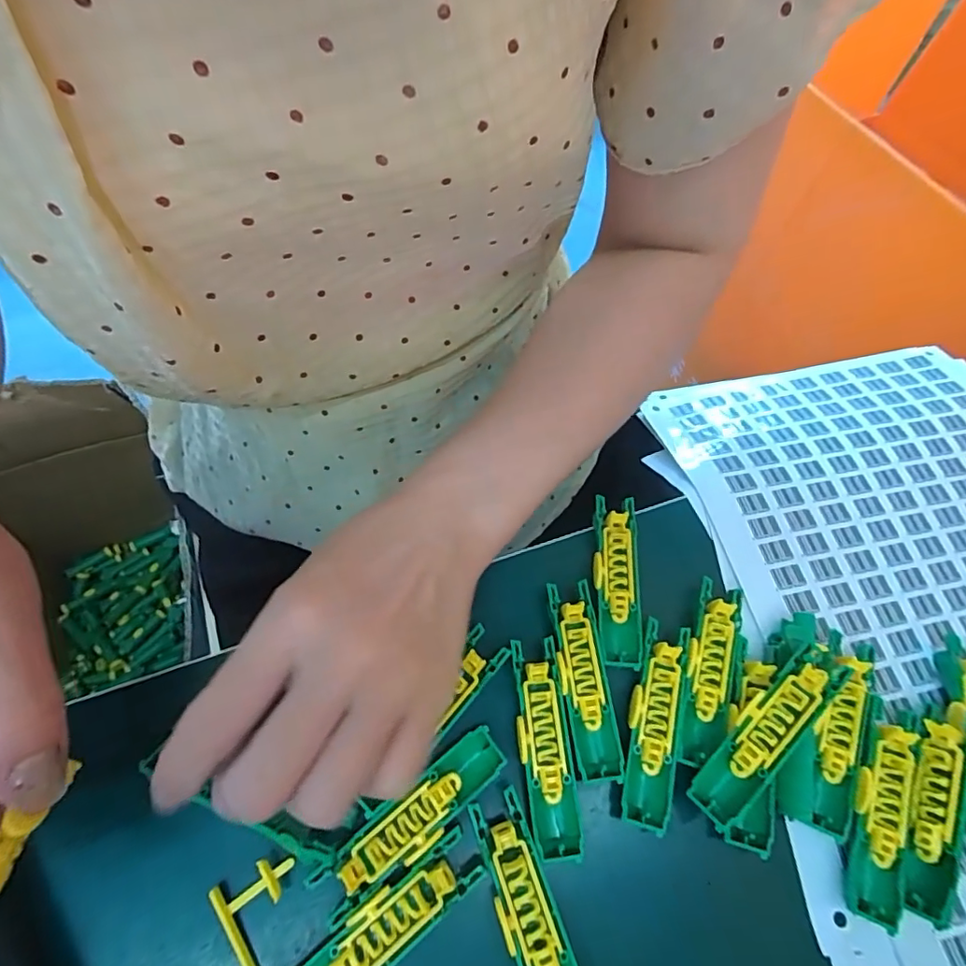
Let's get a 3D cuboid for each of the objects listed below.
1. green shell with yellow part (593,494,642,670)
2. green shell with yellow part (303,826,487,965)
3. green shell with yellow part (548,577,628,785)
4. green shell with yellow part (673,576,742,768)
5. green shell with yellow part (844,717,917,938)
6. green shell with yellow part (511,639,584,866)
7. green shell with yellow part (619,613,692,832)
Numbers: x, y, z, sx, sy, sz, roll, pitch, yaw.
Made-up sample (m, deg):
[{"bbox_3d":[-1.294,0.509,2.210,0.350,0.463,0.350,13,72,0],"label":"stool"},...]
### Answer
[{"bbox_3d":[0.061,0.042,0.237,0.019,0.011,0.074,5,63,-1],"label":"green shell with yellow part"},{"bbox_3d":[-0.036,0.154,0.180,0.077,0.014,0.019,-33,70,-18],"label":"green shell with yellow part"},{"bbox_3d":[0.042,0.079,0.218,0.020,0.008,0.075,-3,64,-5],"label":"green shell with yellow part"},{"bbox_3d":[0.096,0.079,0.222,0.019,0.015,0.074,19,64,6],"label":"green shell with yellow part"},{"bbox_3d":[0.152,0.128,0.201,0.019,0.009,0.069,21,73,8],"label":"green shell with yellow part"},{"bbox_3d":[0.024,0.100,0.205,0.019,0.009,0.075,-4,64,-6],"label":"green shell with yellow part"},{"bbox_3d":[0.070,0.094,0.211,0.019,0.009,0.076,15,64,4],"label":"green shell with yellow part"}]

